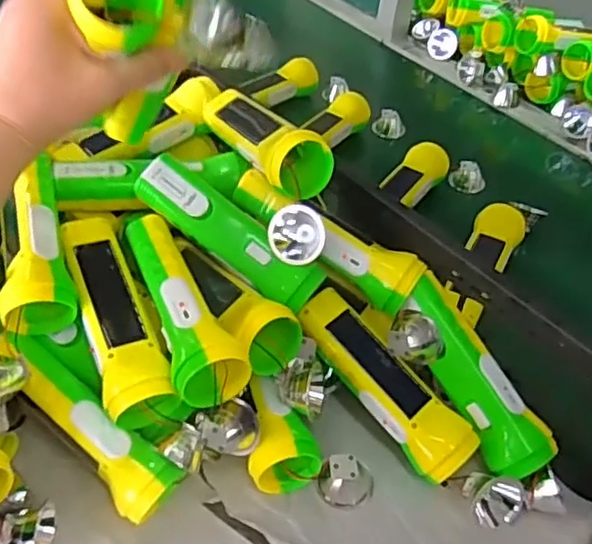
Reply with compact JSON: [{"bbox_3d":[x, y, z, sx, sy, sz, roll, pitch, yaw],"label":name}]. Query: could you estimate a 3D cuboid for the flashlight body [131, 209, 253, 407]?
[{"bbox_3d":[-0.084,0.016,0.457,0.050,0.046,0.157,-18,64,-21],"label":"flashlight body"}]

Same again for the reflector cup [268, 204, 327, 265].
[{"bbox_3d":[0.003,-0.028,0.490,0.043,0.038,0.045,-1,88,15],"label":"reflector cup"}]

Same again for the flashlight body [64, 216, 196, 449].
[{"bbox_3d":[-0.131,0.036,0.472,0.051,0.047,0.174,-17,70,-20],"label":"flashlight body"}]

